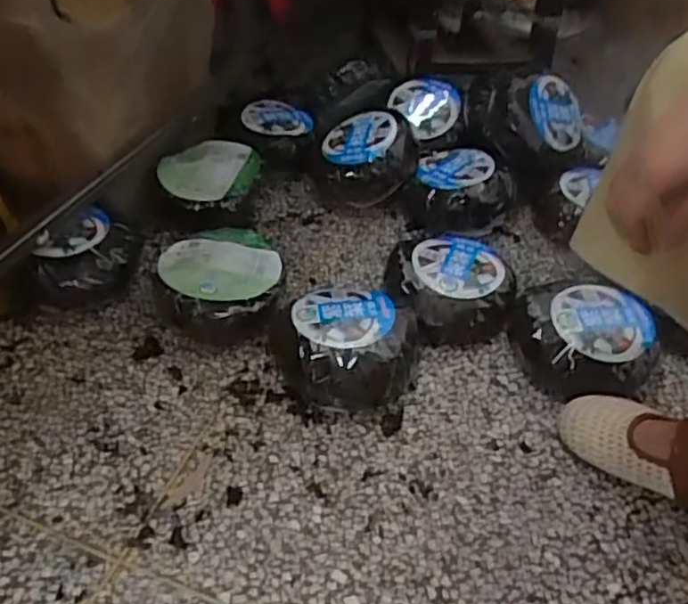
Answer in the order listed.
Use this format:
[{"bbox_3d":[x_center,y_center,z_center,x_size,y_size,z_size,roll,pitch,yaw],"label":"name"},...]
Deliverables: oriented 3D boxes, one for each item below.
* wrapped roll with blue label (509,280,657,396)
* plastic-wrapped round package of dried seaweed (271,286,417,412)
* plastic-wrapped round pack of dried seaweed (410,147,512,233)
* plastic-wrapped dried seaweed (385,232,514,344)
[{"bbox_3d":[0.298,0.050,0.845,0.170,0.086,0.159,8,43,3],"label":"wrapped roll with blue label"},{"bbox_3d":[0.007,0.045,0.810,0.177,0.080,0.168,3,43,-3],"label":"plastic-wrapped round package of dried seaweed"},{"bbox_3d":[0.185,-0.181,1.072,0.156,0.079,0.142,11,43,6],"label":"plastic-wrapped round pack of dried seaweed"},{"bbox_3d":[0.139,-0.023,0.915,0.148,0.077,0.156,3,43,-3],"label":"plastic-wrapped dried seaweed"}]

